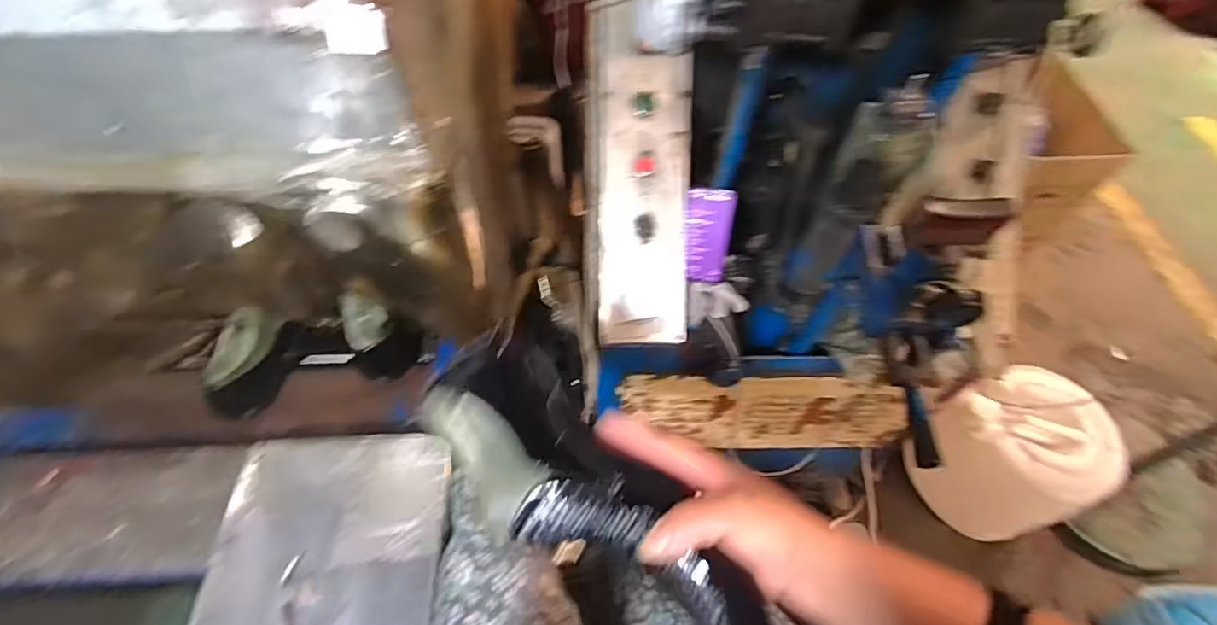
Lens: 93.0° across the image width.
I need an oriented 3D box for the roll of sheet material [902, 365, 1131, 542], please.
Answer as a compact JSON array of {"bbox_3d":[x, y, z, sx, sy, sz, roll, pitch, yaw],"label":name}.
[{"bbox_3d":[0.901,0.325,1.302,0.227,0.370,0.298,-22,59,-17],"label":"roll of sheet material"}]

